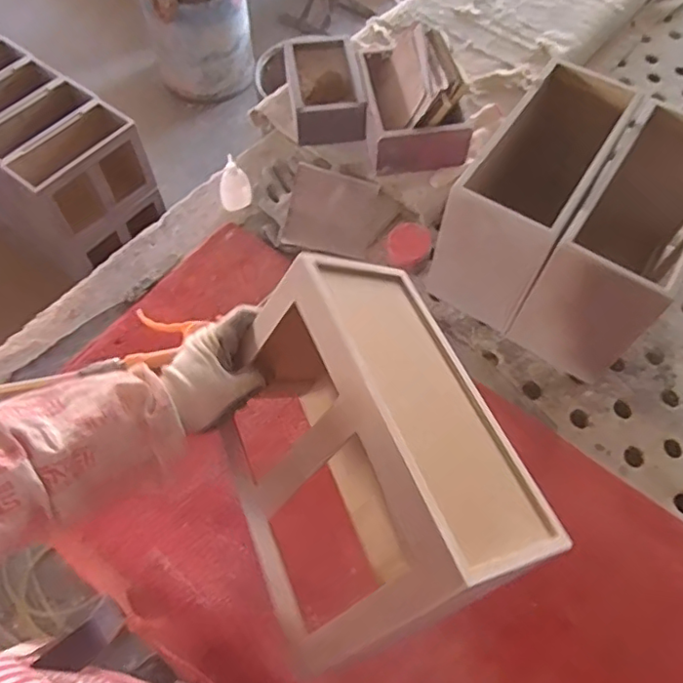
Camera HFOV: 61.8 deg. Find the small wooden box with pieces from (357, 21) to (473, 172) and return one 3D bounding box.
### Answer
[{"bbox_3d":[0.096,-0.350,0.827,0.133,0.115,0.197,-8,62,-6],"label":"small wooden box with pieces"}]

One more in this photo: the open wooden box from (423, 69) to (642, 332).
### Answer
[{"bbox_3d":[0.236,-0.189,0.737,0.131,0.193,0.281,29,64,13],"label":"open wooden box"}]

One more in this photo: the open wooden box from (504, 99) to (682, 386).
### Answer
[{"bbox_3d":[0.339,-0.113,0.704,0.118,0.201,0.272,32,65,14],"label":"open wooden box"}]

